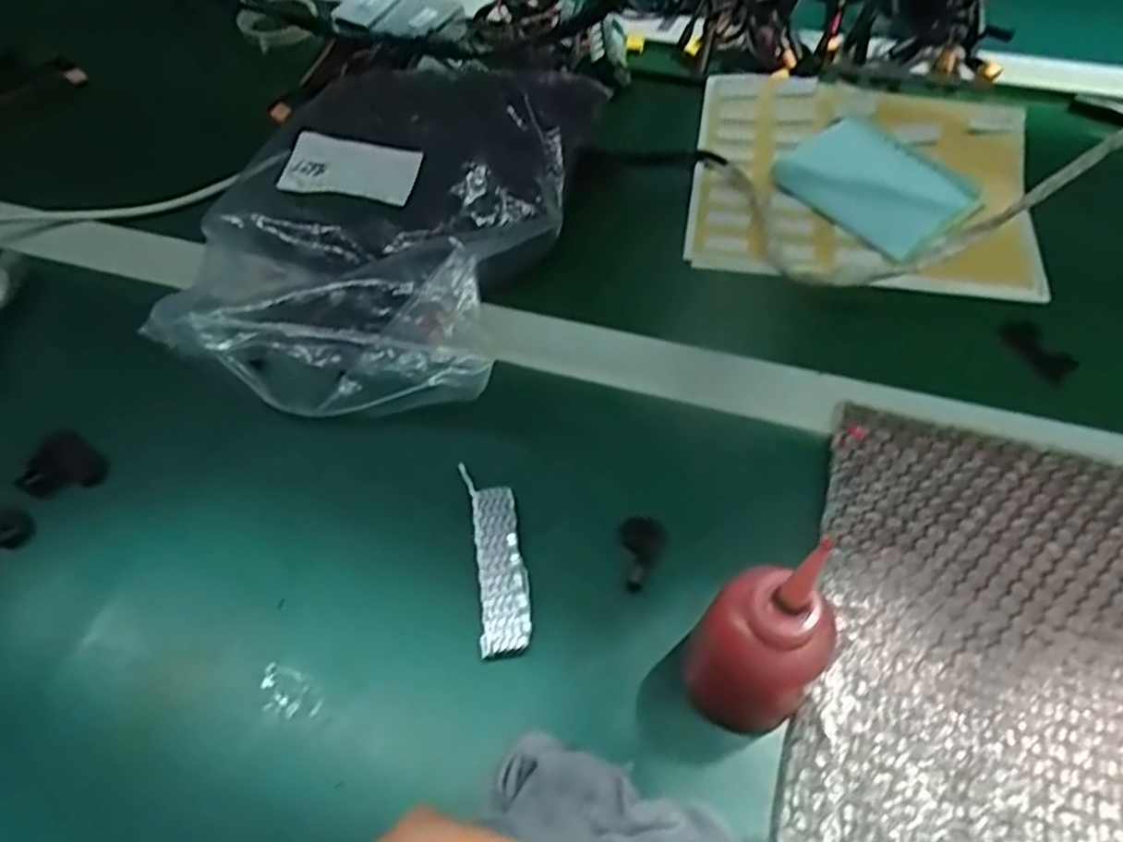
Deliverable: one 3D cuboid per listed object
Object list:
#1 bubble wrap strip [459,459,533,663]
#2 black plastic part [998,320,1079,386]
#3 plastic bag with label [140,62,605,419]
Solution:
[{"bbox_3d":[-0.040,0.081,0.431,0.031,0.006,0.119,-17,58,9],"label":"bubble wrap strip"},{"bbox_3d":[0.347,-0.052,0.516,0.023,0.015,0.053,-25,59,-14],"label":"black plastic part"},{"bbox_3d":[-0.112,-0.168,0.540,0.245,0.070,0.369,18,59,14],"label":"plastic bag with label"}]

